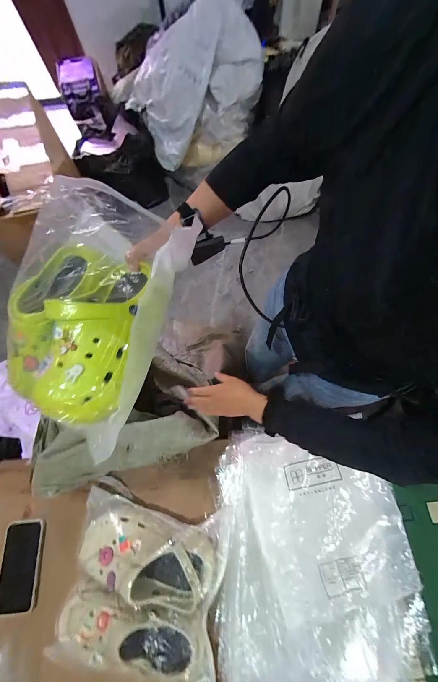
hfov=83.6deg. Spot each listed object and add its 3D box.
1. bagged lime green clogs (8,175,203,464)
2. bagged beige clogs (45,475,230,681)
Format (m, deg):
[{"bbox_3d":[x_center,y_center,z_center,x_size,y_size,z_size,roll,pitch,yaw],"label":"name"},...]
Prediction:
[{"bbox_3d":[-0.190,-0.044,0.339,0.207,0.138,0.300,20,73,8],"label":"bagged lime green clogs"},{"bbox_3d":[-0.144,0.461,0.467,0.302,0.110,0.274,7,72,4],"label":"bagged beige clogs"}]

